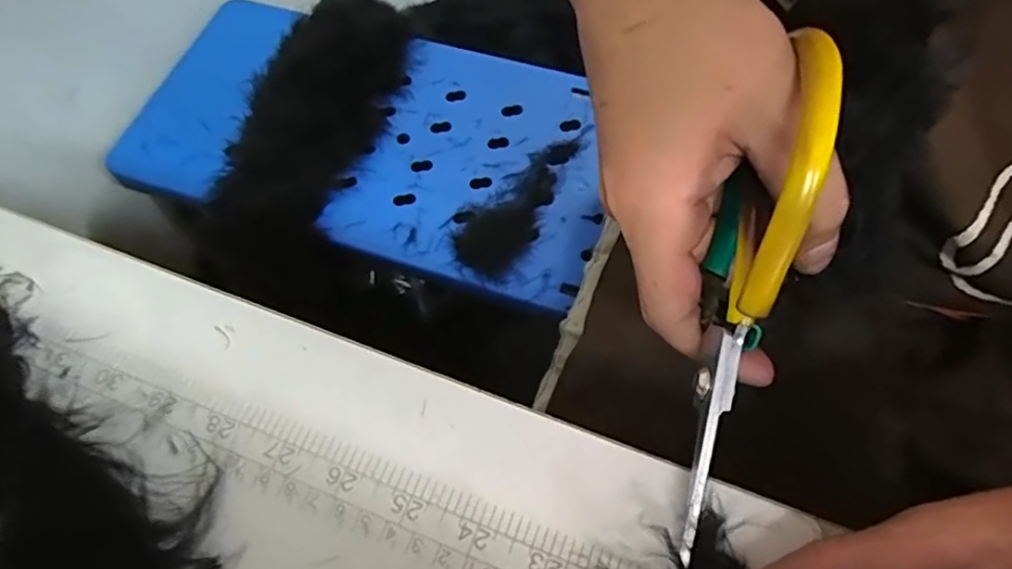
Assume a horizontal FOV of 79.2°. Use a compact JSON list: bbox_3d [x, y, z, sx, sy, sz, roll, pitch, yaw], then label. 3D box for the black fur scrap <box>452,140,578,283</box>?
[{"bbox_3d":[0.018,-0.078,0.614,0.063,0.007,0.177,37,69,18],"label":"black fur scrap"}]

